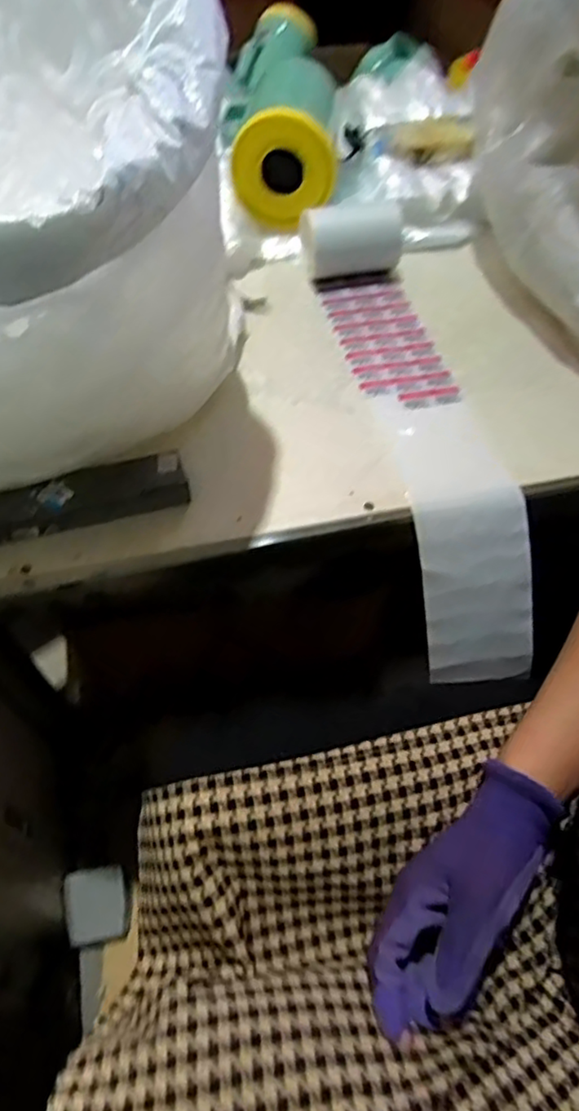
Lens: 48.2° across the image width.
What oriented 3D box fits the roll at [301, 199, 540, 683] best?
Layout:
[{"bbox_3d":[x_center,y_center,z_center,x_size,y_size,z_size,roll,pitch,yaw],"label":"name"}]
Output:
[{"bbox_3d":[0.135,-0.163,0.754,0.123,0.190,0.579,-10,55,-6],"label":"roll"}]

